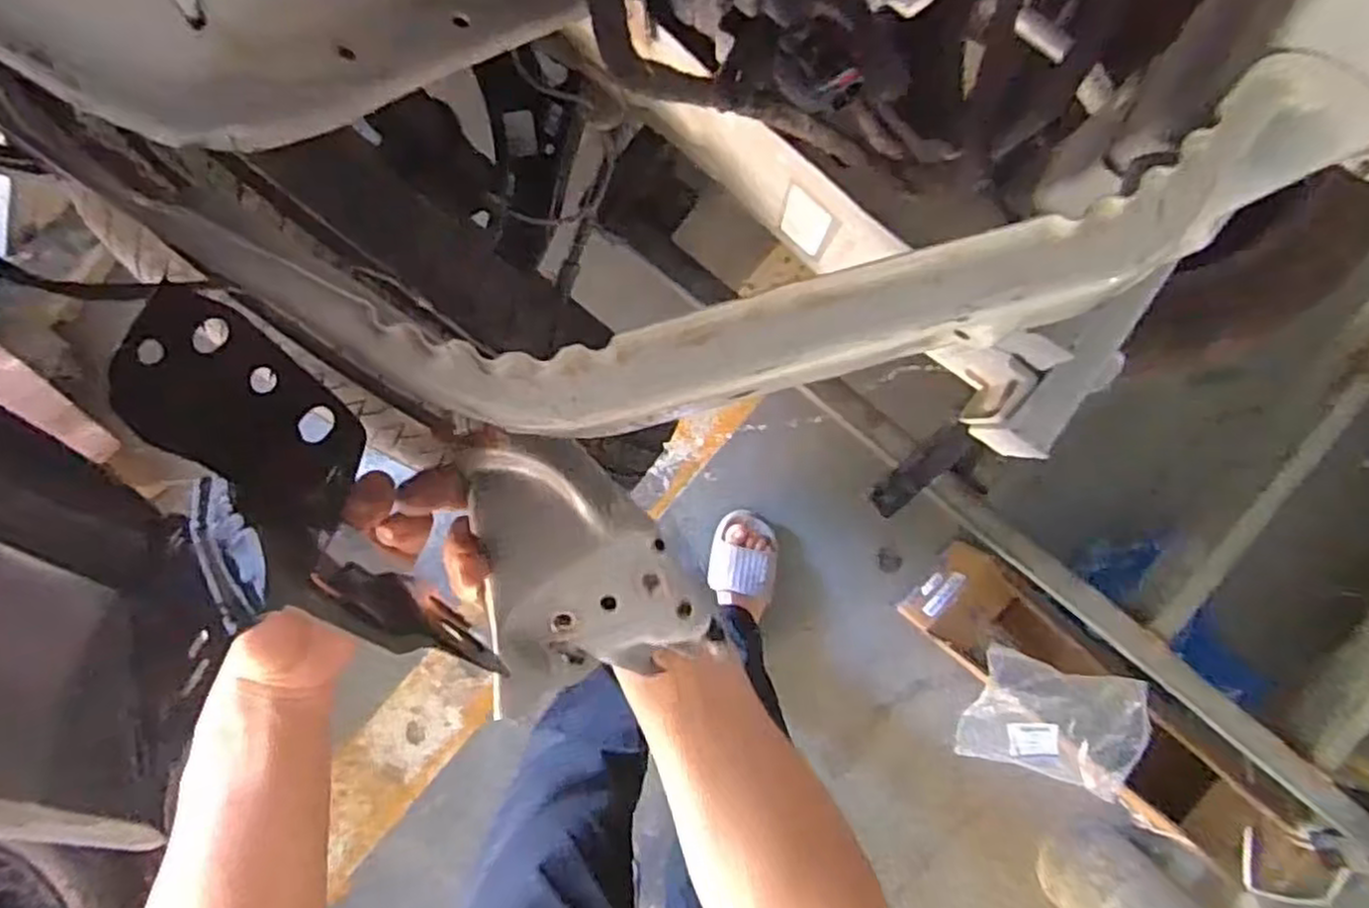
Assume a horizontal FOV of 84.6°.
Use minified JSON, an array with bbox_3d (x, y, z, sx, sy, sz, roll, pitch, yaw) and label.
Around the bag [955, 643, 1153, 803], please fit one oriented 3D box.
[{"bbox_3d":[0.514,0.369,1.025,0.247,0.044,0.158,15,94,-4],"label":"bag"}]

